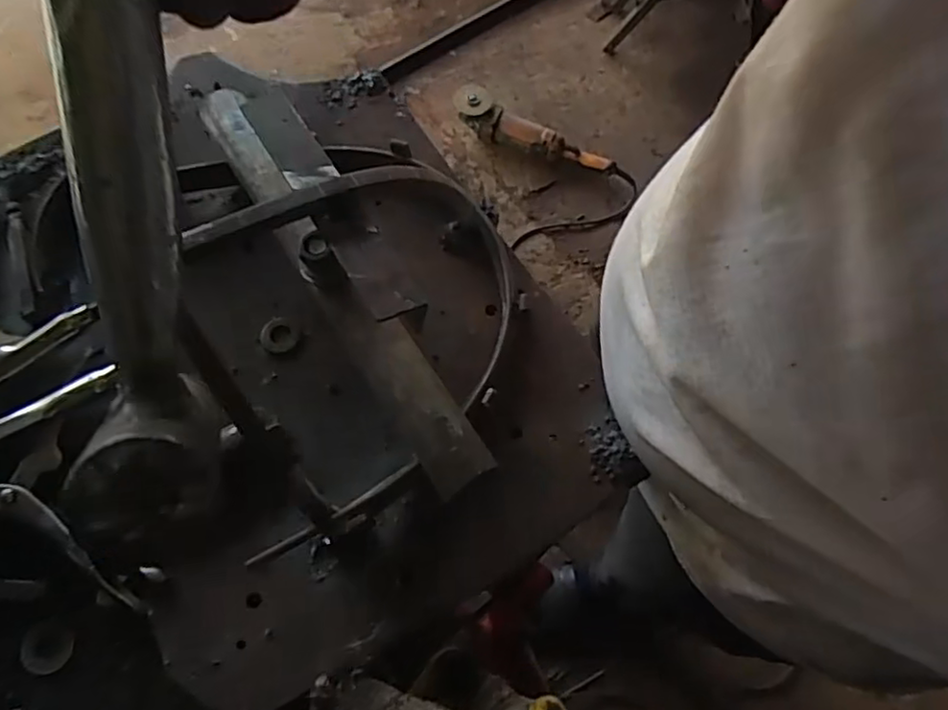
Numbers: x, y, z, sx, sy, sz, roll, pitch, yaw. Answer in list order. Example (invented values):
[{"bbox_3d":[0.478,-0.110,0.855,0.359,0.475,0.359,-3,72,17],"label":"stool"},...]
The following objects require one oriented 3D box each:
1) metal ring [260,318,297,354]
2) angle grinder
[{"bbox_3d":[-0.117,-0.012,0.393,0.022,0.004,0.022,1,67,-2],"label":"metal ring"},{"bbox_3d":[0.127,-0.484,1.441,0.369,0.083,0.075,22,68,7],"label":"angle grinder"}]

